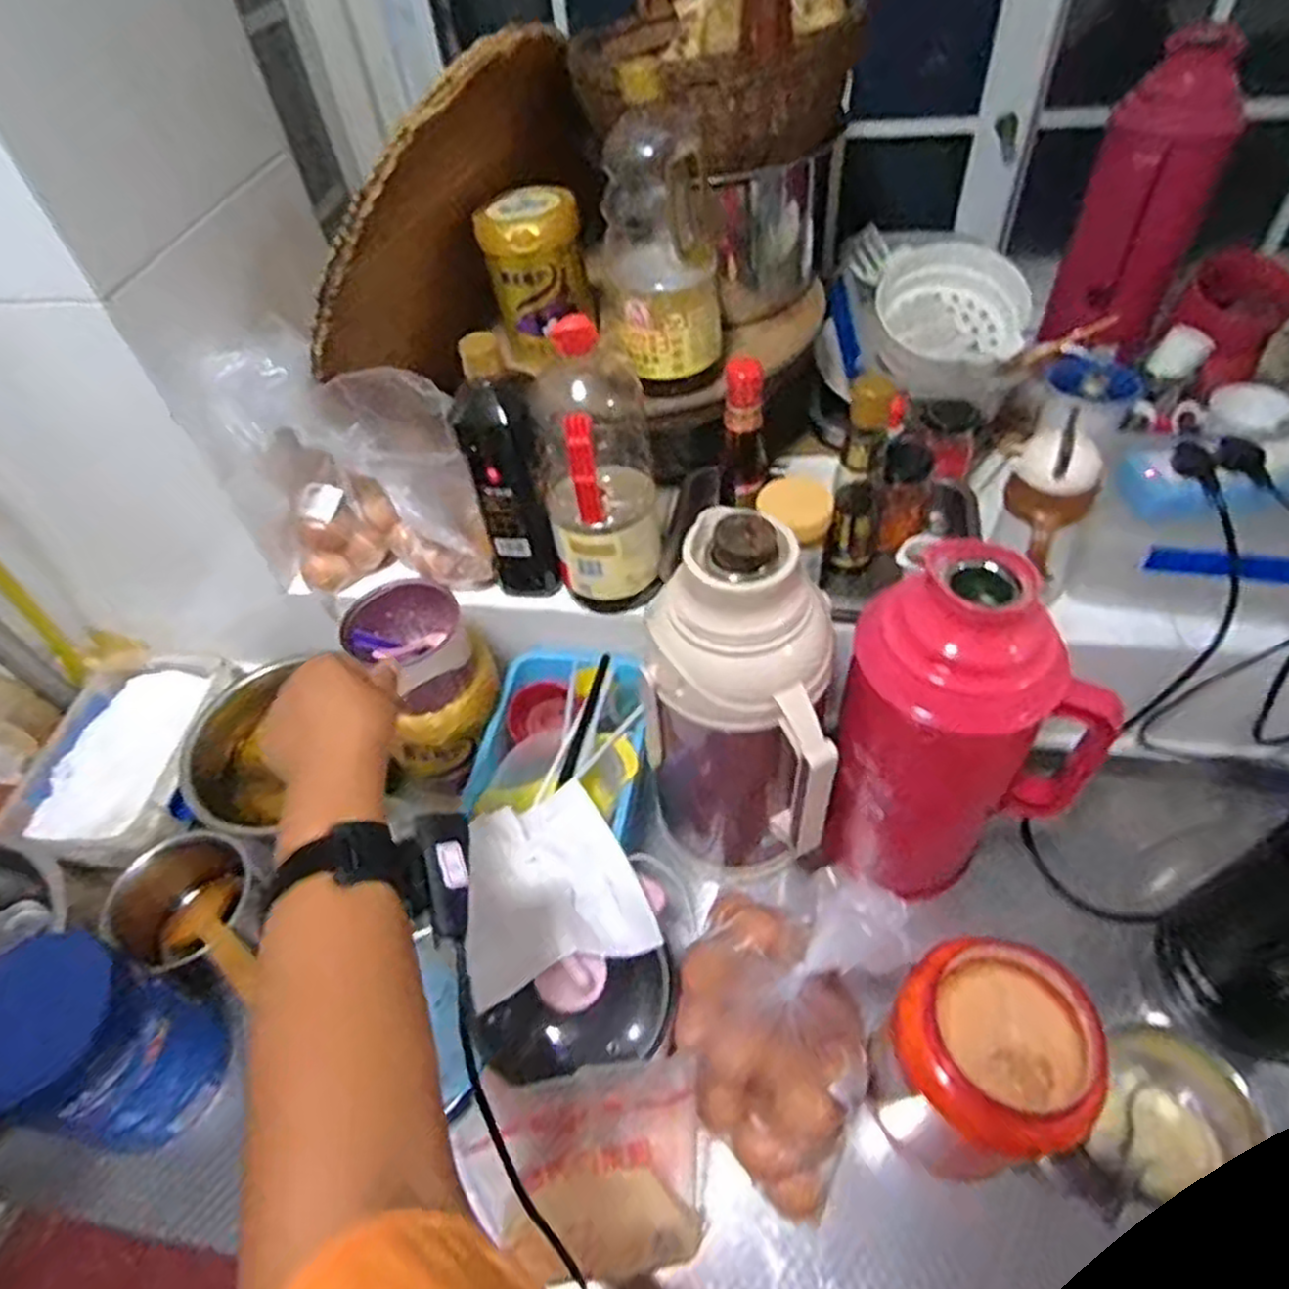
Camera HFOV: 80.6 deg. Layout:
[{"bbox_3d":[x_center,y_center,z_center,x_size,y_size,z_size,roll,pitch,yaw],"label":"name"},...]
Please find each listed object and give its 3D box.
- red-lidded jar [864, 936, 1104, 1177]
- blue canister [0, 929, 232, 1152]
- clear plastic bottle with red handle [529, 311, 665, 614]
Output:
[{"bbox_3d":[0.247,0.305,0.568,0.129,0.182,0.111,-35,55,-21],"label":"red-lidded jar"},{"bbox_3d":[-0.440,0.332,0.621,0.121,0.192,0.120,18,54,19],"label":"blue canister"},{"bbox_3d":[-0.044,-0.153,0.693,0.101,0.294,0.088,-11,50,-4],"label":"clear plastic bottle with red handle"}]

